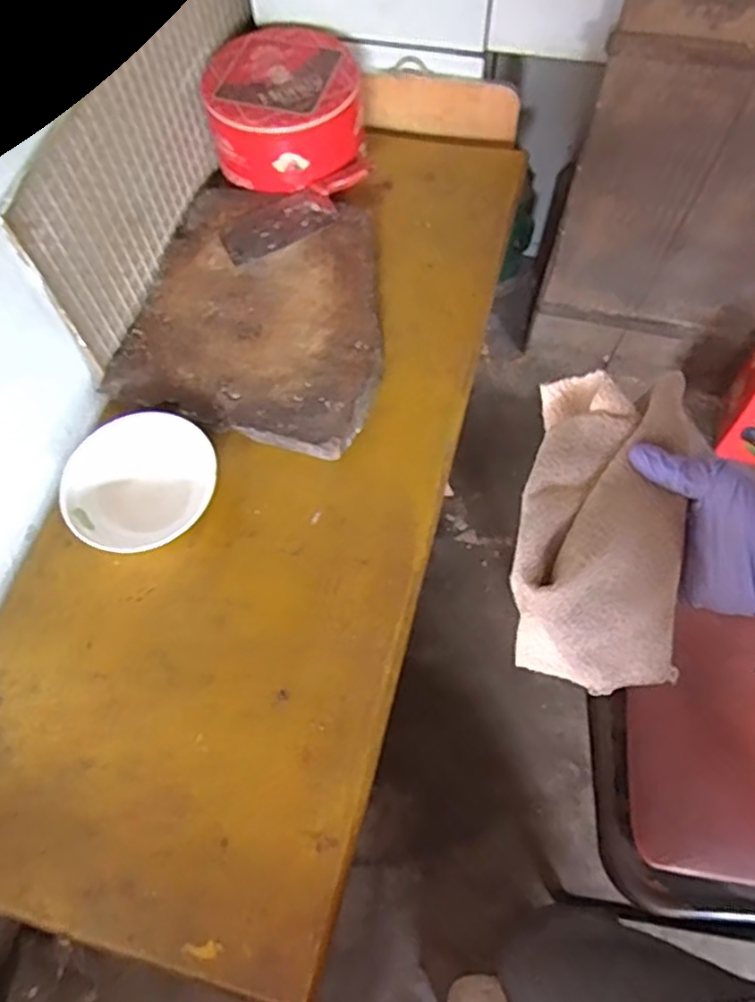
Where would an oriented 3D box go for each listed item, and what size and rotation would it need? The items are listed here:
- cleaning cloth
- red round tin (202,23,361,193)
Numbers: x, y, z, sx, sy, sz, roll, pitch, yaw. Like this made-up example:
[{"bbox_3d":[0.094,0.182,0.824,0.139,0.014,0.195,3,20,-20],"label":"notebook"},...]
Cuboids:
[{"bbox_3d":[0.147,0.017,0.455,0.106,0.088,0.186,8,64,6],"label":"cleaning cloth"},{"bbox_3d":[-0.151,-0.641,1.117,0.241,0.128,0.245,-1,64,2],"label":"red round tin"}]

